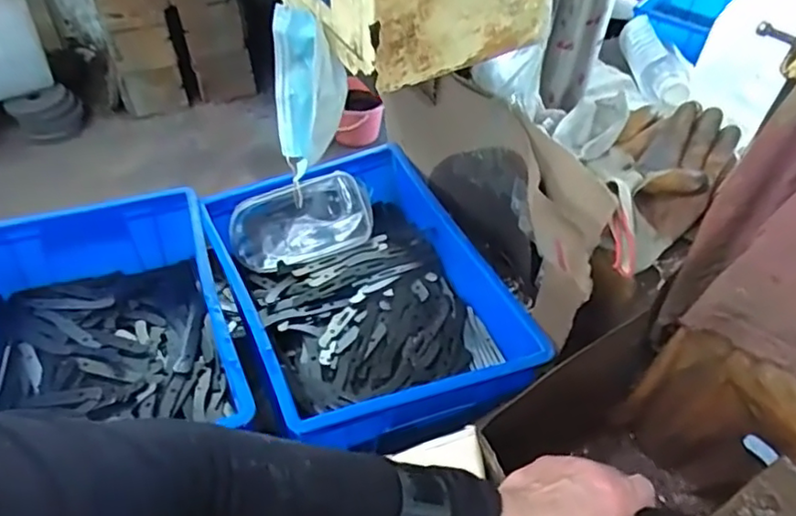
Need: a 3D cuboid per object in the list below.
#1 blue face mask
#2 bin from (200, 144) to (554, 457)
[{"bbox_3d":[-0.089,-0.164,0.622,0.069,0.147,0.091,-9,49,-10],"label":"blue face mask"},{"bbox_3d":[-0.046,0.035,0.790,0.303,0.099,0.396,-19,51,-18],"label":"bin"}]

